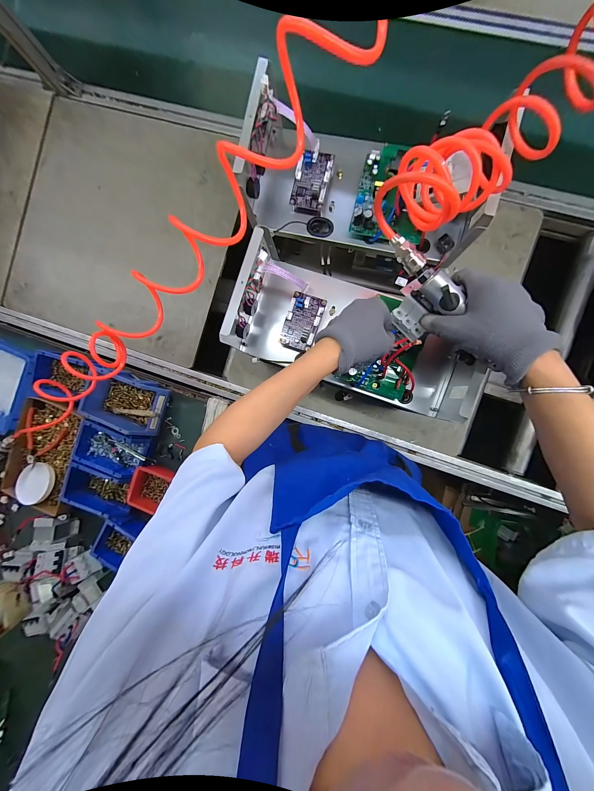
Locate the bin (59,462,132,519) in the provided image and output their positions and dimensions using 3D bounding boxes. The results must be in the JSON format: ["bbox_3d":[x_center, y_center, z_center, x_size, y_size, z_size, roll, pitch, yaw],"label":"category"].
[{"bbox_3d":[-0.499,0.229,0.639,0.149,0.062,0.104,15,92,5],"label":"bin"}]

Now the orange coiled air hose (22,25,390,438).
[{"bbox_3d":[-0.299,-0.151,0.447,0.918,0.101,0.118,-28,88,28],"label":"orange coiled air hose"}]

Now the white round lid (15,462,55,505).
[{"bbox_3d":[-0.654,0.220,0.634,0.082,0.013,0.100,15,80,-2],"label":"white round lid"}]

